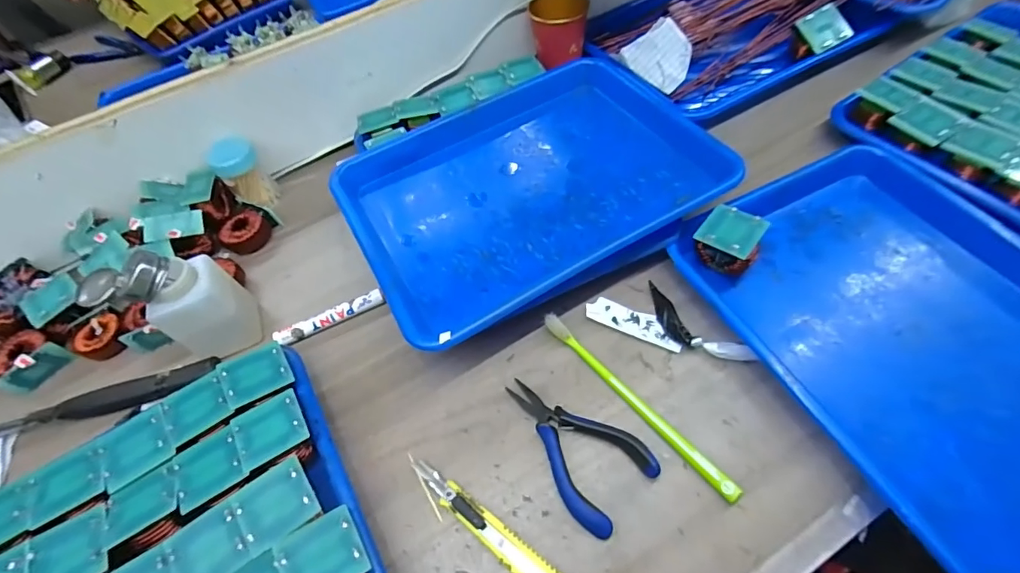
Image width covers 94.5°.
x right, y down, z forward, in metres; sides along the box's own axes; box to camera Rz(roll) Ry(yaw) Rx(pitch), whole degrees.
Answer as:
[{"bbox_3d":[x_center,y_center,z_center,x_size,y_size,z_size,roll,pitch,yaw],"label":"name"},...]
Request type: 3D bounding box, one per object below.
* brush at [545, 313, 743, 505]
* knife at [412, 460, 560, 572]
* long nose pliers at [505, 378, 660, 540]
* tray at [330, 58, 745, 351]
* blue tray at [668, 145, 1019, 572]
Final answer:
[{"bbox_3d":[0.093,0.086,0.365,0.012,0.018,0.188,-36,60,-17],"label":"brush"},{"bbox_3d":[-0.017,0.170,0.326,0.138,0.016,0.024,31,65,24],"label":"knife"},{"bbox_3d":[0.042,0.116,0.351,0.119,0.017,0.067,37,68,27],"label":"long nose pliers"},{"bbox_3d":[0.017,-0.100,0.464,0.339,0.047,0.255,-27,58,-11],"label":"tray"},{"bbox_3d":[0.316,0.026,0.361,0.259,0.041,0.318,-24,57,-9],"label":"blue tray"}]

